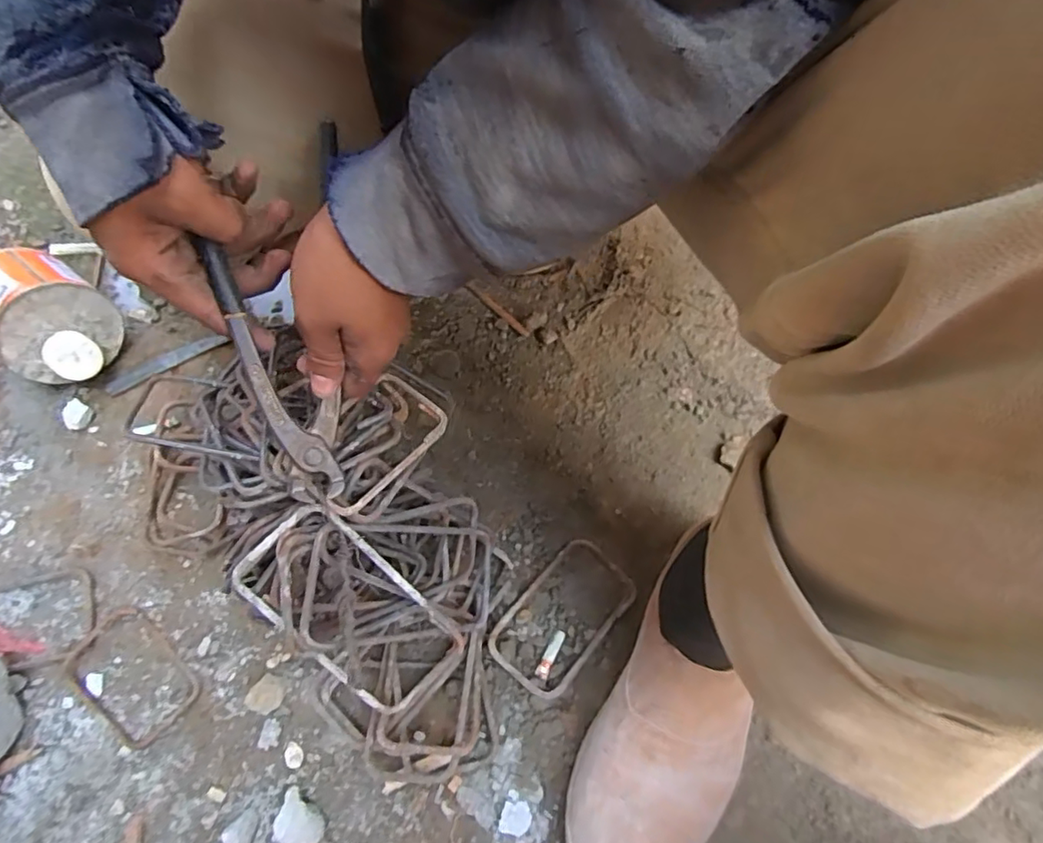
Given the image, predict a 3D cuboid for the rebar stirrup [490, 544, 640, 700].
[{"bbox_3d":[0.035,0.155,0.472,0.071,0.018,0.123,38,69,17],"label":"rebar stirrup"}]

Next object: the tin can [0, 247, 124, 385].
[{"bbox_3d":[-0.445,-0.096,0.550,0.122,0.091,0.096,37,71,17],"label":"tin can"}]

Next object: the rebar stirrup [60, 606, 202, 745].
[{"bbox_3d":[-0.303,0.198,0.457,0.101,0.013,0.066,34,70,17],"label":"rebar stirrup"}]

